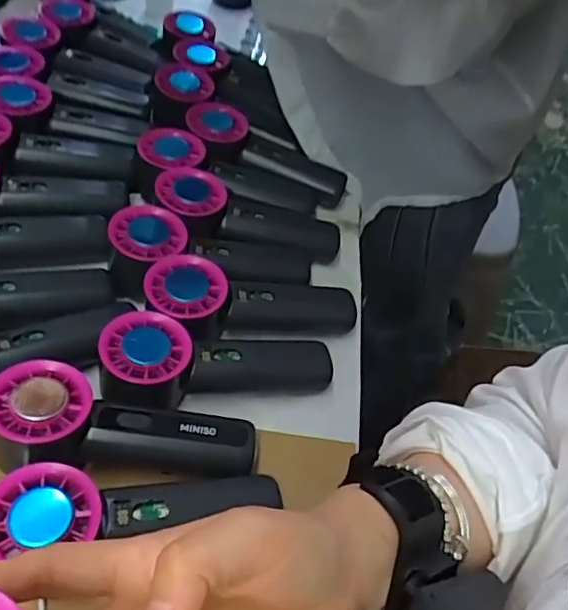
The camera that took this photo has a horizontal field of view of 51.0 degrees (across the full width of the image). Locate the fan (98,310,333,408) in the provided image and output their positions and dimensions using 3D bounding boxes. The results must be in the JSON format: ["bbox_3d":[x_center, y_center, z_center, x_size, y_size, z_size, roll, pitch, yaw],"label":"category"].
[{"bbox_3d":[-0.045,0.044,0.407,0.160,0.046,0.060,6,48,-24],"label":"fan"}]

